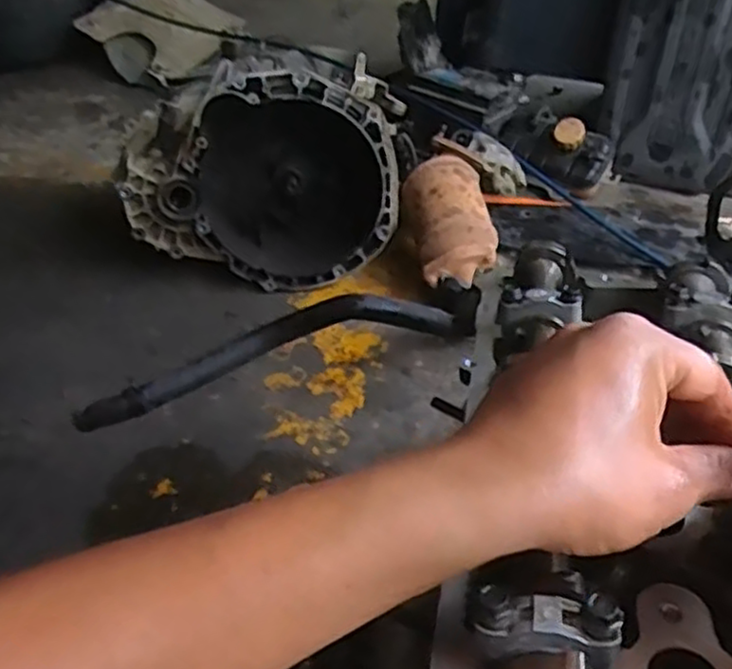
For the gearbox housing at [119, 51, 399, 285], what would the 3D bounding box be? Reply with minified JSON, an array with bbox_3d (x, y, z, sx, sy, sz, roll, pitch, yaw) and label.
[{"bbox_3d":[-0.168,-0.293,1.250,0.470,0.338,0.294,-1,40,-5],"label":"gearbox housing"}]

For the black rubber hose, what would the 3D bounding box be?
[{"bbox_3d":[-0.100,0.017,0.621,0.323,0.043,0.056,-18,42,2],"label":"black rubber hose"}]

